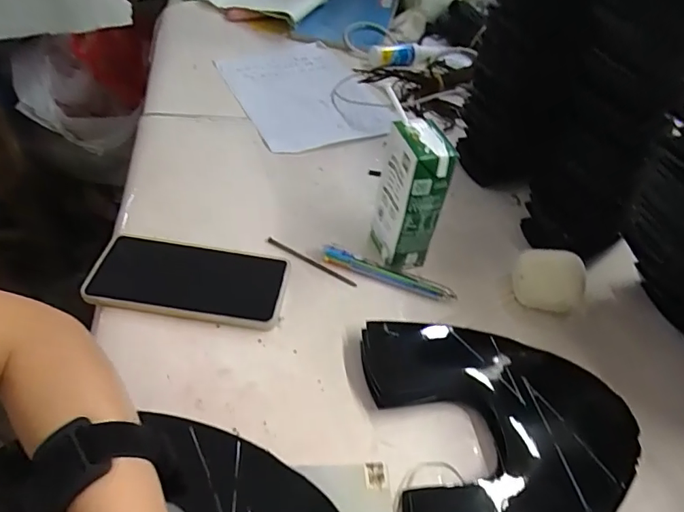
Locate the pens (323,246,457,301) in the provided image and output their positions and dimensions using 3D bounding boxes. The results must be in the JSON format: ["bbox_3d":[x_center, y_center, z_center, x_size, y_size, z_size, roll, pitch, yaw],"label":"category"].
[{"bbox_3d":[0.044,0.016,0.449,0.125,0.015,0.017,19,47,11],"label":"pens"}]

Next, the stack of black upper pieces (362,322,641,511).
[{"bbox_3d":[0.117,0.122,0.351,0.177,0.026,0.214,-5,47,-12],"label":"stack of black upper pieces"}]

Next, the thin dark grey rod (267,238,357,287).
[{"bbox_3d":[-0.029,0.004,0.457,0.099,0.004,0.008,27,49,18],"label":"thin dark grey rod"}]

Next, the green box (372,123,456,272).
[{"bbox_3d":[0.061,-0.051,0.432,0.044,0.134,0.057,-6,48,-12],"label":"green box"}]

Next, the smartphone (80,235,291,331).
[{"bbox_3d":[-0.133,0.020,0.425,0.165,0.015,0.079,8,46,1],"label":"smartphone"}]

